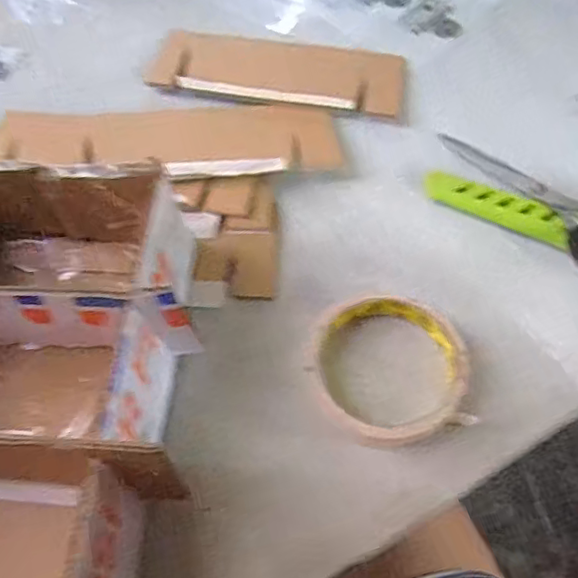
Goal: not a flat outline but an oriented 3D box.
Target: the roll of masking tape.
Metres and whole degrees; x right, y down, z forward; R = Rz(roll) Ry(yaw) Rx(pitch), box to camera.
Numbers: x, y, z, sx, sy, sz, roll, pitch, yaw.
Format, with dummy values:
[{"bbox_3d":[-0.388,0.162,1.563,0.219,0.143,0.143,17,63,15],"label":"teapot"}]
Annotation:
[{"bbox_3d":[0.059,0.046,0.351,0.087,0.021,0.079,-9,62,-6],"label":"roll of masking tape"}]

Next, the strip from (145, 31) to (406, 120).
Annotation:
[{"bbox_3d":[-0.007,-0.171,0.472,0.197,0.009,0.067,6,61,-2],"label":"strip"}]

